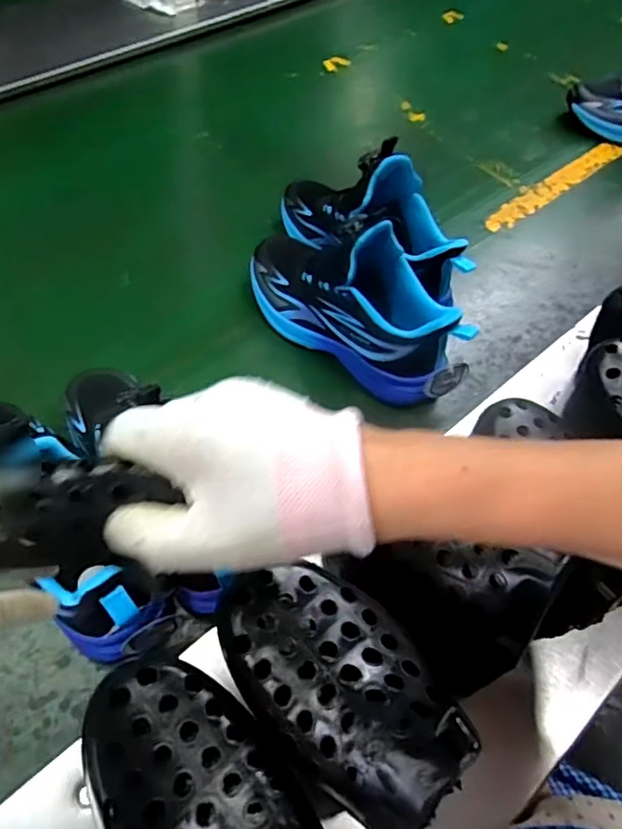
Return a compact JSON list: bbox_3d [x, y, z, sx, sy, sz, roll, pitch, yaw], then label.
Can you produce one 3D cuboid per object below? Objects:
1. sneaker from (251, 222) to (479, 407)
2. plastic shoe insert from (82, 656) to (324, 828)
[{"bbox_3d":[0.041,-0.113,0.597,0.249,0.162,0.077,37,59,17],"label":"sneaker"},{"bbox_3d":[-0.053,0.179,0.273,0.081,0.044,0.139,-31,59,-20],"label":"plastic shoe insert"}]

